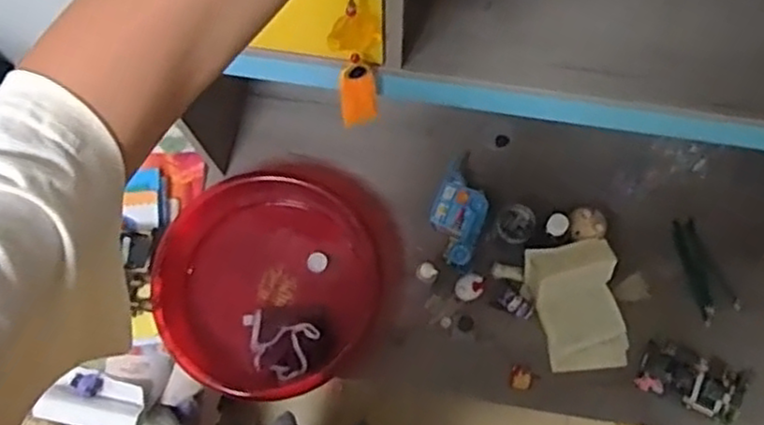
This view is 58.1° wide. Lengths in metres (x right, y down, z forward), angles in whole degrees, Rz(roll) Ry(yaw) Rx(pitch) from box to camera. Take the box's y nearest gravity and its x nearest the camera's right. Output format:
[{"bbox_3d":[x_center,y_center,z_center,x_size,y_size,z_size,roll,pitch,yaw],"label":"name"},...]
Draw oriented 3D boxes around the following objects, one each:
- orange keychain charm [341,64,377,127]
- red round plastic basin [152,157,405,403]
[{"bbox_3d":[-0.025,-0.127,0.743,0.040,0.110,0.009,-22,65,-7],"label":"orange keychain charm"},{"bbox_3d":[-0.174,0.112,1.145,0.418,0.110,0.372,-42,79,-9],"label":"red round plastic basin"}]

